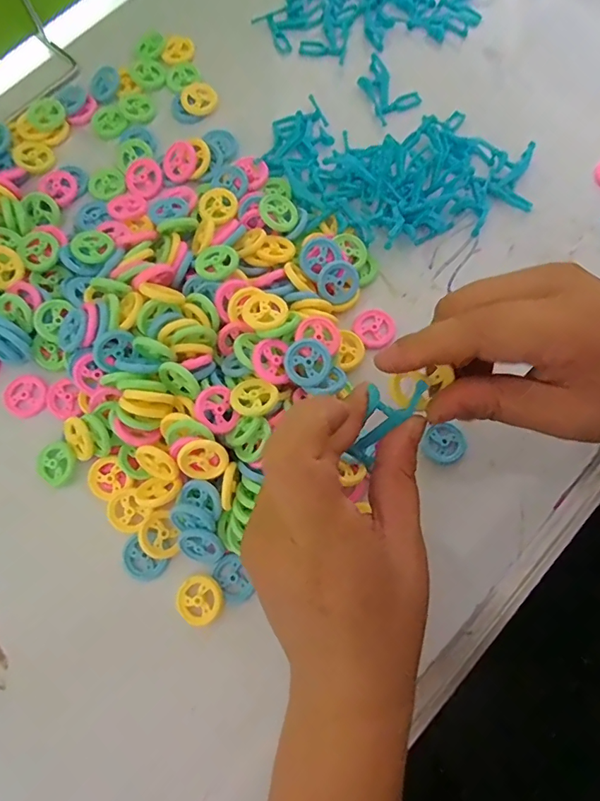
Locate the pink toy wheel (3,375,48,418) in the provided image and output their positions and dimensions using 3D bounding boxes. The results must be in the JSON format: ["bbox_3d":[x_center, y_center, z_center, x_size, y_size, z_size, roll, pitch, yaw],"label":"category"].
[{"bbox_3d":[-0.192,-0.003,0.327,0.032,0.004,0.029,38,79,9],"label":"pink toy wheel"}]

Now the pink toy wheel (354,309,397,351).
[{"bbox_3d":[0.054,-0.053,0.338,0.031,0.009,0.030,0,76,1],"label":"pink toy wheel"}]

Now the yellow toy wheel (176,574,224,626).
[{"bbox_3d":[-0.062,0.124,0.290,0.028,0.007,0.029,0,76,1],"label":"yellow toy wheel"}]

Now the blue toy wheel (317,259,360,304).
[{"bbox_3d":[0.028,-0.084,0.330,0.030,0.005,0.029,-4,110,-11],"label":"blue toy wheel"}]

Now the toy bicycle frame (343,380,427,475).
[{"bbox_3d":[0.039,0.008,0.223,0.024,0.010,0.049,39,102,10],"label":"toy bicycle frame"}]

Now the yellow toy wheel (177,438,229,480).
[{"bbox_3d":[-0.059,0.036,0.284,0.029,0.007,0.027,2,115,-6],"label":"yellow toy wheel"}]

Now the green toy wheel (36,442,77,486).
[{"bbox_3d":[-0.163,0.041,0.312,0.028,0.006,0.026,0,76,1],"label":"green toy wheel"}]

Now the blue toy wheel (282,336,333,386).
[{"bbox_3d":[0.005,-0.025,0.295,0.029,0.008,0.030,0,76,2],"label":"blue toy wheel"}]

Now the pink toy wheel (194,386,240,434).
[{"bbox_3d":[-0.051,0.006,0.290,0.029,0.004,0.027,7,70,-20],"label":"pink toy wheel"}]

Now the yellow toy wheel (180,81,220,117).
[{"bbox_3d":[-0.085,-0.252,0.388,0.029,0.006,0.029,0,76,1],"label":"yellow toy wheel"}]

